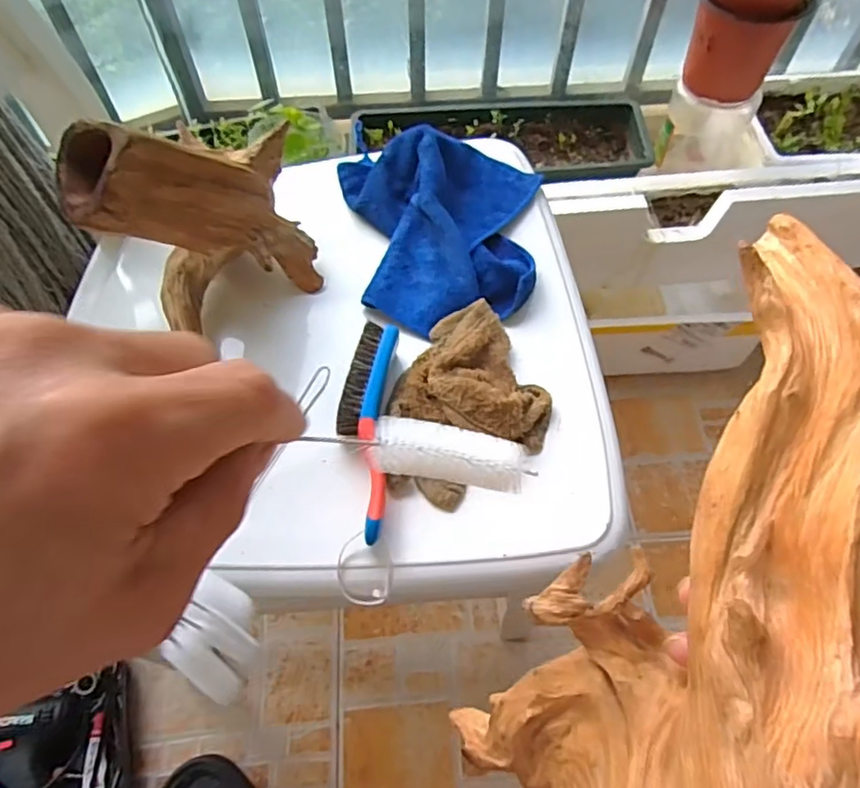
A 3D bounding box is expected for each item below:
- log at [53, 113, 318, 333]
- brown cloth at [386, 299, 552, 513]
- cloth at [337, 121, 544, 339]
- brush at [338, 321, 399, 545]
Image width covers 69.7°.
[{"bbox_3d":[-0.164,-0.141,0.444,0.135,0.164,0.116,-18,61,-10],"label":"log"},{"bbox_3d":[0.031,-0.001,0.440,0.112,0.034,0.147,17,61,11],"label":"brown cloth"},{"bbox_3d":[0.013,-0.151,0.519,0.173,0.048,0.200,-5,60,-2],"label":"cloth"},{"bbox_3d":[-0.045,0.020,0.426,0.035,0.022,0.155,2,60,2],"label":"brush"}]

